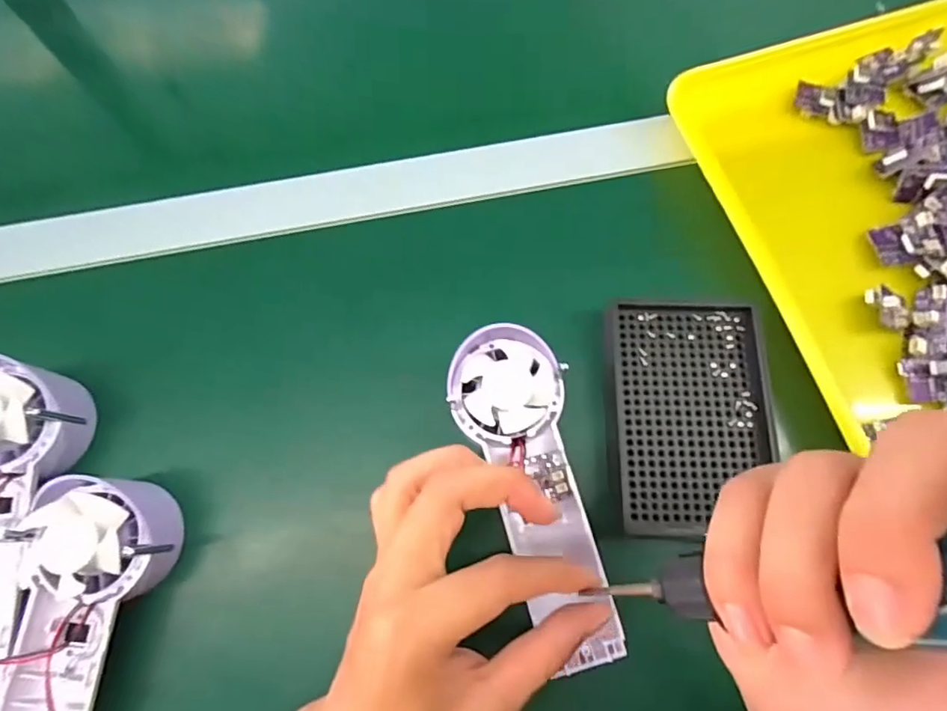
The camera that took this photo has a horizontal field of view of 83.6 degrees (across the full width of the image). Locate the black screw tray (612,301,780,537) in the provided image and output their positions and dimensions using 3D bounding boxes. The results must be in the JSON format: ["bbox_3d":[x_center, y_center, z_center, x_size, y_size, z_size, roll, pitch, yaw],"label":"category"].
[{"bbox_3d":[0.128,0.032,0.308,0.087,0.013,0.135,1,74,-1],"label":"black screw tray"}]

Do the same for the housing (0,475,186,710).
[{"bbox_3d":[-0.200,0.148,0.256,0.055,0.051,0.171,12,74,2],"label":"housing"}]

